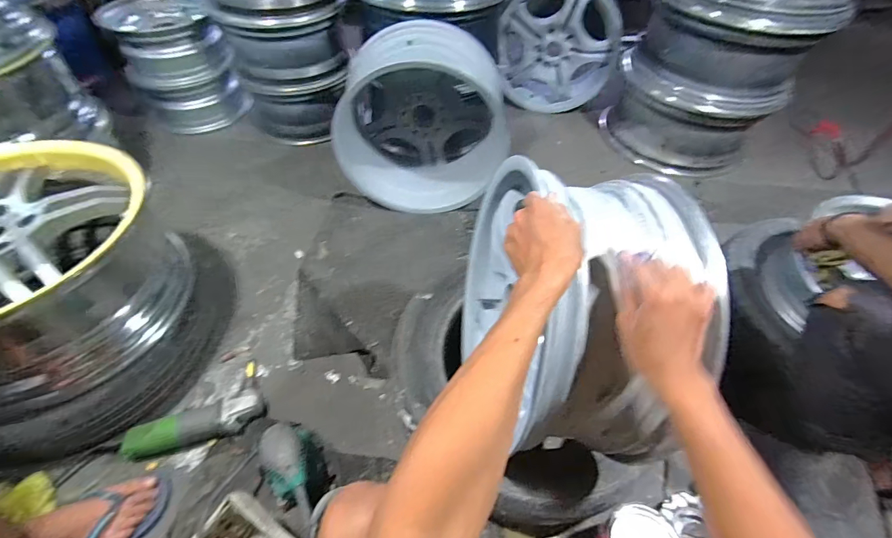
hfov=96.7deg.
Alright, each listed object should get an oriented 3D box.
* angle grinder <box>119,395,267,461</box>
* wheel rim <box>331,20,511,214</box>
[{"bbox_3d":[-0.513,0.331,0.813,0.267,0.089,0.072,-16,54,-15],"label":"angle grinder"},{"bbox_3d":[-0.070,-0.422,1.155,0.458,0.433,0.270,0,52,-3],"label":"wheel rim"}]

